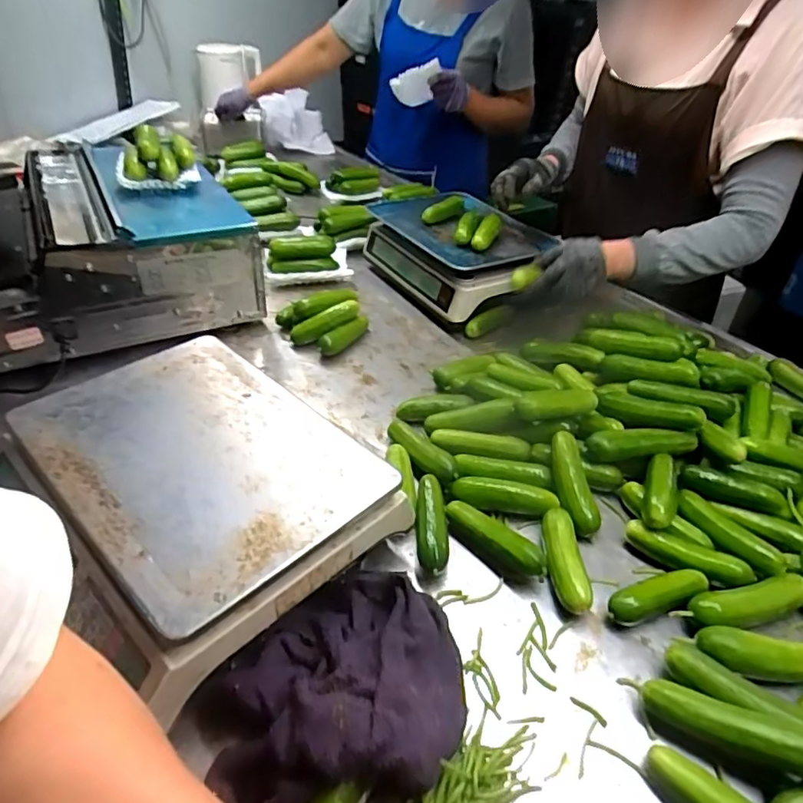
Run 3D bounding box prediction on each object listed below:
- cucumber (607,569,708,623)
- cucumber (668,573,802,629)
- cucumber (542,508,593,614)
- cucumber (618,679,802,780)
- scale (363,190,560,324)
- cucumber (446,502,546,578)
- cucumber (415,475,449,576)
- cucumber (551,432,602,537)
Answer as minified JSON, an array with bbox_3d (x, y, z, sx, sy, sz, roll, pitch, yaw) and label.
[{"bbox_3d":[0.242,0.184,0.531,0.103,0.027,0.030,-12,40,-19],"label":"cucumber"},{"bbox_3d":[0.316,0.191,0.522,0.130,0.034,0.032,-7,38,-13],"label":"cucumber"},{"bbox_3d":[0.160,0.158,0.565,0.037,0.036,0.115,3,37,-1],"label":"cucumber"},{"bbox_3d":[0.246,0.249,0.431,0.141,0.033,0.032,8,35,31],"label":"cucumber"},{"bbox_3d":[0.108,-0.295,1.059,0.283,0.114,0.370,-18,42,-25],"label":"scale"},{"bbox_3d":[0.093,0.140,0.570,0.115,0.035,0.027,32,46,33],"label":"cucumber"},{"bbox_3d":[0.030,0.126,0.579,0.031,0.030,0.116,1,37,-3],"label":"cucumber"},{"bbox_3d":[0.190,0.086,0.621,0.039,0.030,0.118,-1,55,-6],"label":"cucumber"}]

